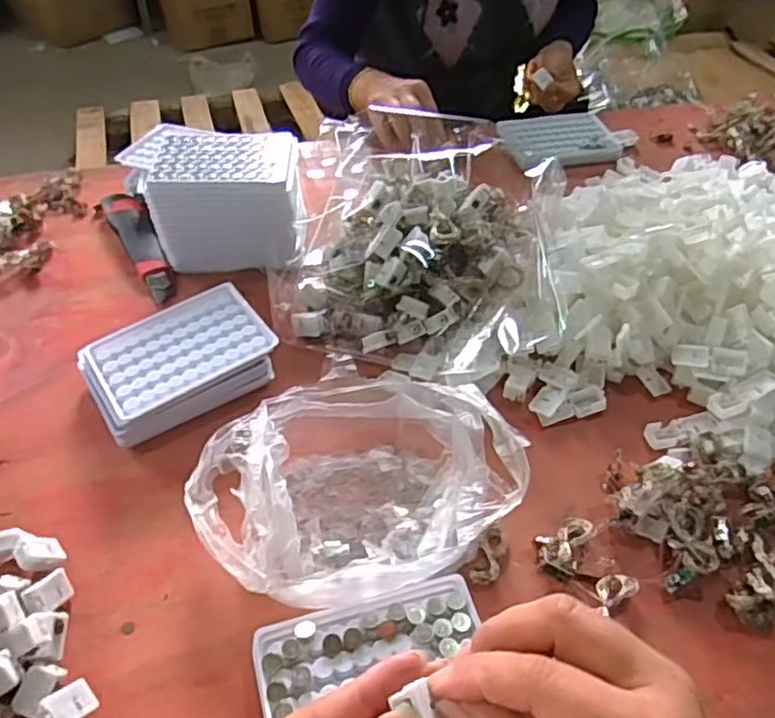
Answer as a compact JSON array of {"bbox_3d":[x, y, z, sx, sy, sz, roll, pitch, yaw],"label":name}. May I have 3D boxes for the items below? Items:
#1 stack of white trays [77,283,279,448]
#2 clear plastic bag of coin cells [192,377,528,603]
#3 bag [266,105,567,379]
[{"bbox_3d":[-0.166,0.004,0.545,0.139,0.042,0.099,-26,52,-23],"label":"stack of white trays"},{"bbox_3d":[-0.022,0.087,0.456,0.197,0.060,0.160,-28,53,-24],"label":"clear plastic bag of coin cells"},{"bbox_3d":[0.026,-0.091,0.575,0.246,0.129,0.190,8,47,7],"label":"bag"}]

